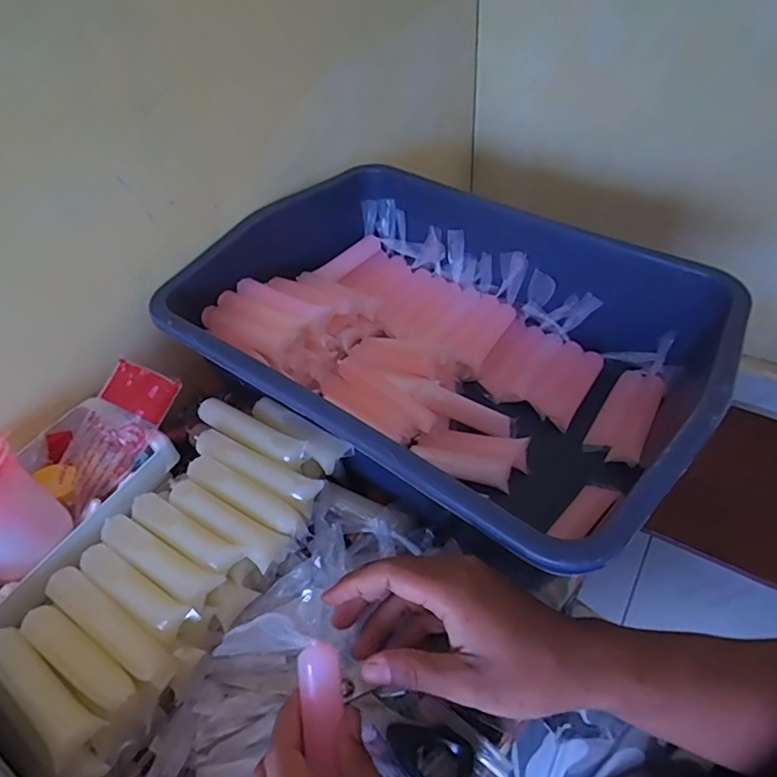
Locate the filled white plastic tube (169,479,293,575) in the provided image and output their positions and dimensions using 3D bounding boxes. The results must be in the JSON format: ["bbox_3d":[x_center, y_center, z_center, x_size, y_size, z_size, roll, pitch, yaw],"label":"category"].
[{"bbox_3d":[-0.135,0.111,0.446,0.109,0.027,0.028,21,54,23],"label":"filled white plastic tube"}]

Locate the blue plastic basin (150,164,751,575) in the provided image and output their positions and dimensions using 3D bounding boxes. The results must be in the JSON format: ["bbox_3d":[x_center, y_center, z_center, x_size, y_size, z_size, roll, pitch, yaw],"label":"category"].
[{"bbox_3d":[0.051,-0.039,0.560,0.482,0.150,0.347,27,56,27],"label":"blue plastic basin"}]

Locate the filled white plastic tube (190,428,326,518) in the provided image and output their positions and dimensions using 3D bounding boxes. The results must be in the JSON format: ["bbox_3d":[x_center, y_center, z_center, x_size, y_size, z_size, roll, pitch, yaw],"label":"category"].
[{"bbox_3d":[-0.117,0.072,0.476,0.126,0.023,0.027,19,53,22],"label":"filled white plastic tube"}]

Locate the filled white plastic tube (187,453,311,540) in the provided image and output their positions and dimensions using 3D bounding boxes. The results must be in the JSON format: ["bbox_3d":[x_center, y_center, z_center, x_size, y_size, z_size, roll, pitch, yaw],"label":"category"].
[{"bbox_3d":[-0.121,0.094,0.461,0.115,0.029,0.025,21,54,24],"label":"filled white plastic tube"}]

